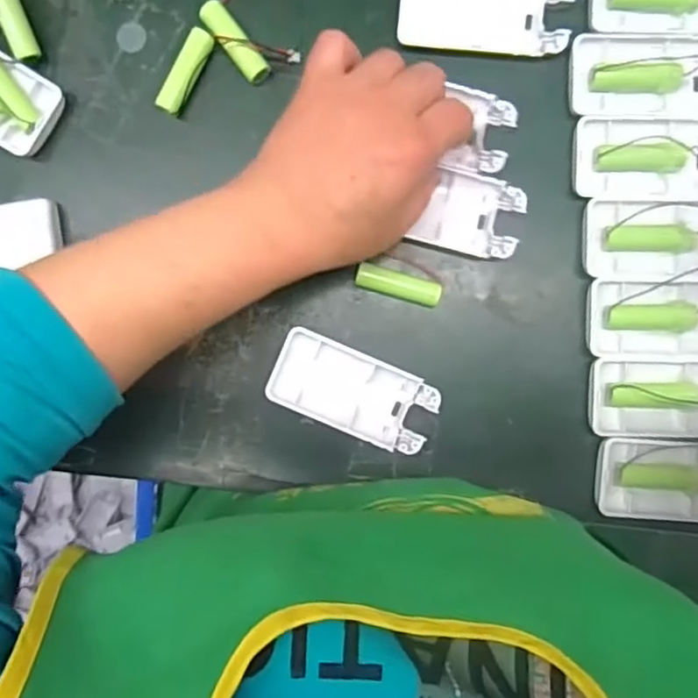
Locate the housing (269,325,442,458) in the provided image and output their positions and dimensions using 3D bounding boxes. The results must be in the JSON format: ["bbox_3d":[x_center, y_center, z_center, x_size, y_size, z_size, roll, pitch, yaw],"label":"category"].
[{"bbox_3d":[0.003,0.025,0.385,0.093,0.014,0.045,23,93,0],"label":"housing"}]

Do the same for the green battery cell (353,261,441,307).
[{"bbox_3d":[0.029,-0.037,0.384,0.049,0.011,0.014,15,92,1],"label":"green battery cell"}]

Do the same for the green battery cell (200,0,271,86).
[{"bbox_3d":[-0.065,-0.175,0.376,0.015,0.012,0.050,-38,91,2],"label":"green battery cell"}]

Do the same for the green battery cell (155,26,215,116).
[{"bbox_3d":[-0.091,-0.156,0.374,0.013,0.015,0.049,27,93,0],"label":"green battery cell"}]

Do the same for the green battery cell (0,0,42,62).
[{"bbox_3d":[-0.186,-0.185,0.365,0.013,0.012,0.049,-16,110,2],"label":"green battery cell"}]

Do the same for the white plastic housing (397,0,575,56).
[{"bbox_3d":[0.076,-0.190,0.372,0.093,0.009,0.043,4,92,1],"label":"white plastic housing"}]

